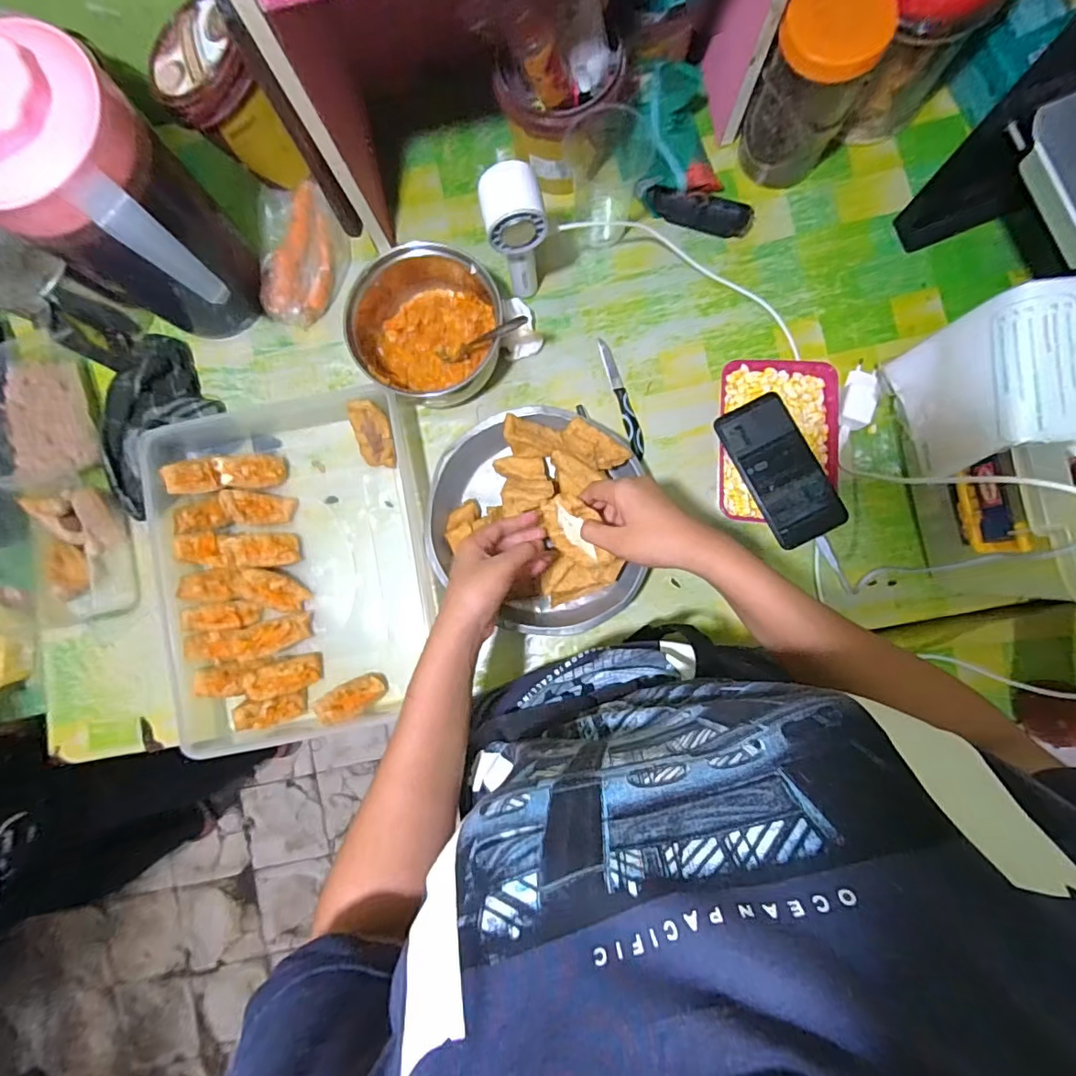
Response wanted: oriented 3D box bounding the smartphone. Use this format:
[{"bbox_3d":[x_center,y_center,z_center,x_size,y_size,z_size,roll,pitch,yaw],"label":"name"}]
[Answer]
[{"bbox_3d":[0.250,-0.071,0.545,0.079,0.013,0.152,-26,84,1],"label":"smartphone"}]

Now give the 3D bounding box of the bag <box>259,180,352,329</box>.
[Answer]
[{"bbox_3d":[-0.283,-0.342,0.639,0.098,0.040,0.171,-2,85,3],"label":"bag"}]

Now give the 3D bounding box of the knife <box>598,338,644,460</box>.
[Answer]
[{"bbox_3d":[0.100,-0.165,0.617,0.020,0.012,0.146,-16,84,2],"label":"knife"}]

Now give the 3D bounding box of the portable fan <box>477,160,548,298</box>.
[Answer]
[{"bbox_3d":[-0.021,-0.307,0.551,0.054,0.169,0.052,0,85,4],"label":"portable fan"}]

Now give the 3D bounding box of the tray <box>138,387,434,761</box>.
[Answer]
[{"bbox_3d":[-0.267,0.030,0.594,0.288,0.065,0.390,-8,85,3],"label":"tray"}]

